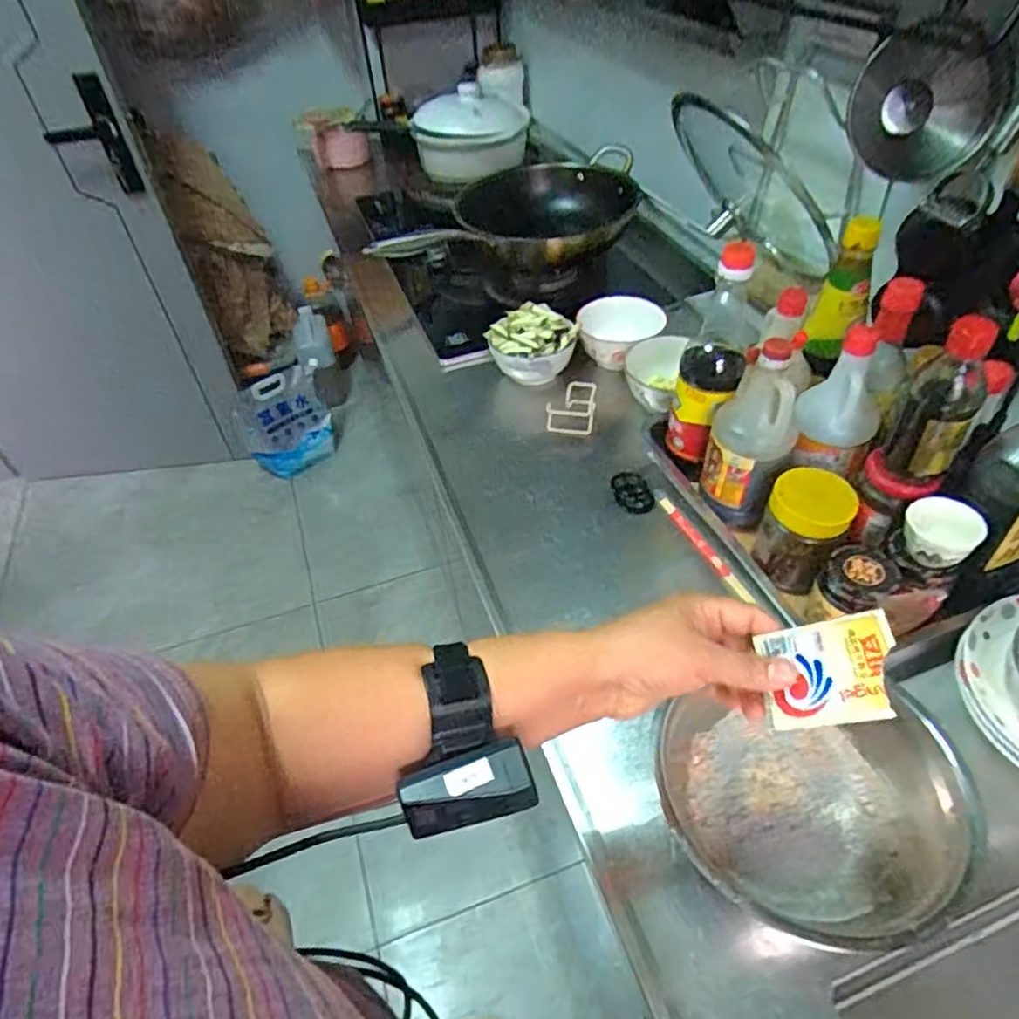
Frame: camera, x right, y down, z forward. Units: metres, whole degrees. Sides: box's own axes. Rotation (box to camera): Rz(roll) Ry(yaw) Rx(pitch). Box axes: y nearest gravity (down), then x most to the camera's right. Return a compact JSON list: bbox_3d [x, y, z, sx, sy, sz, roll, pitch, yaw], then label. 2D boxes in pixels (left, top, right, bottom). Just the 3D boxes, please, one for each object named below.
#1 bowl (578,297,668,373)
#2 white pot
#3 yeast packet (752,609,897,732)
[{"bbox_3d":[0.161,-0.271,1.002,0.122,0.064,0.122,-2,46,2],"label":"bowl"},{"bbox_3d":[-0.084,-0.763,1.343,0.211,0.144,0.211,-2,46,2],"label":"white pot"},{"bbox_3d":[0.184,0.094,0.378,0.071,0.005,0.056,-23,67,36],"label":"yeast packet"}]

